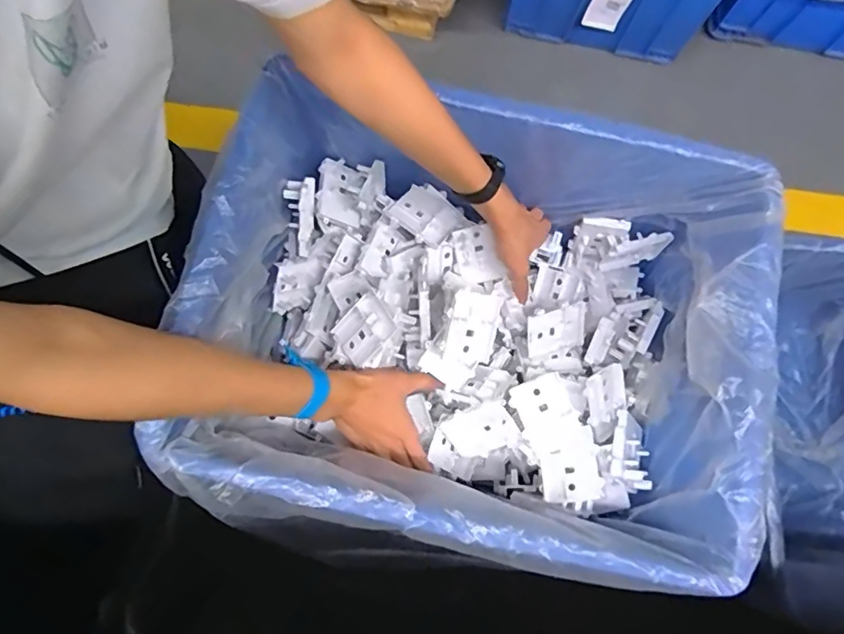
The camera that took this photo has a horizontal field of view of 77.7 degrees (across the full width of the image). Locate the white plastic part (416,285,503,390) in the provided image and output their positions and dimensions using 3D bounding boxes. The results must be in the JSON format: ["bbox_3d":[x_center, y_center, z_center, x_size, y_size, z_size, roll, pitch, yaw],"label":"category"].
[{"bbox_3d":[0.049,0.027,0.603,0.067,0.022,0.117,21,105,-24],"label":"white plastic part"}]

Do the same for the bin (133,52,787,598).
[{"bbox_3d":[0.053,0.013,0.579,0.526,0.224,0.402,12,77,1],"label":"bin"}]

